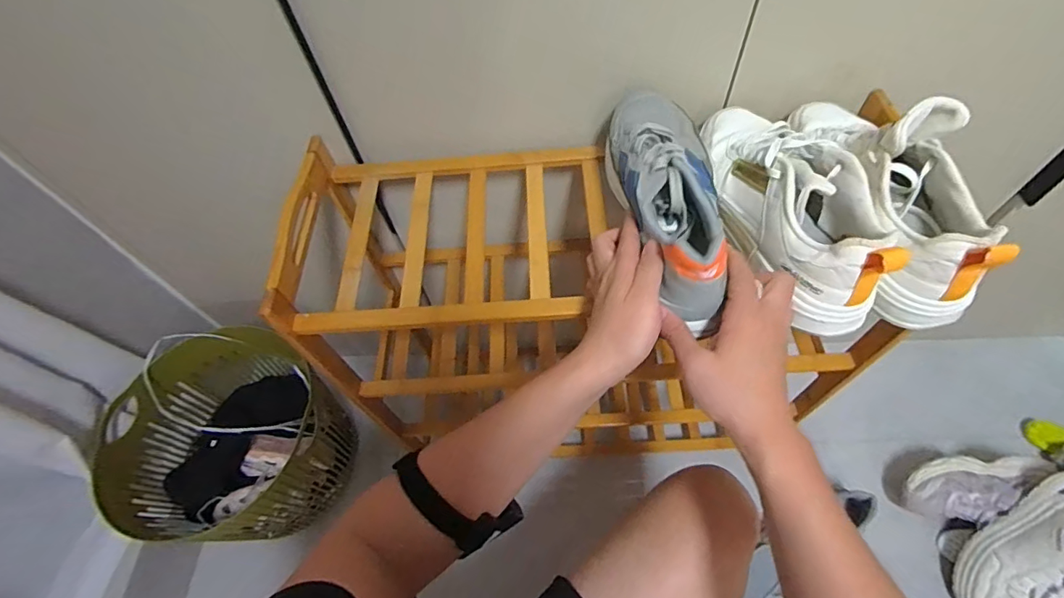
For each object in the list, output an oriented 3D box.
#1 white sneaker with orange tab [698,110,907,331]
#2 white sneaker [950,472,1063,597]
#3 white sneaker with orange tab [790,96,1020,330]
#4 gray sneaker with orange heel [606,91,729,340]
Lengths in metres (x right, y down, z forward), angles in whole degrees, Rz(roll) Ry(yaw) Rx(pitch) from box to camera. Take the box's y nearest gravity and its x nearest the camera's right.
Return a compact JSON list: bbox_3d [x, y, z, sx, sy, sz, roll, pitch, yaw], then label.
[{"bbox_3d":[0.250,-0.109,0.486,0.107,0.096,0.275,-4,58,2],"label":"white sneaker with orange tab"},{"bbox_3d":[0.822,0.415,0.798,0.121,0.291,0.101,41,25,25],"label":"white sneaker"},{"bbox_3d":[0.345,-0.118,0.470,0.101,0.118,0.261,2,58,5],"label":"white sneaker with orange tab"},{"bbox_3d":[0.133,-0.116,0.478,0.093,0.091,0.278,-4,58,2],"label":"gray sneaker with orange heel"}]

